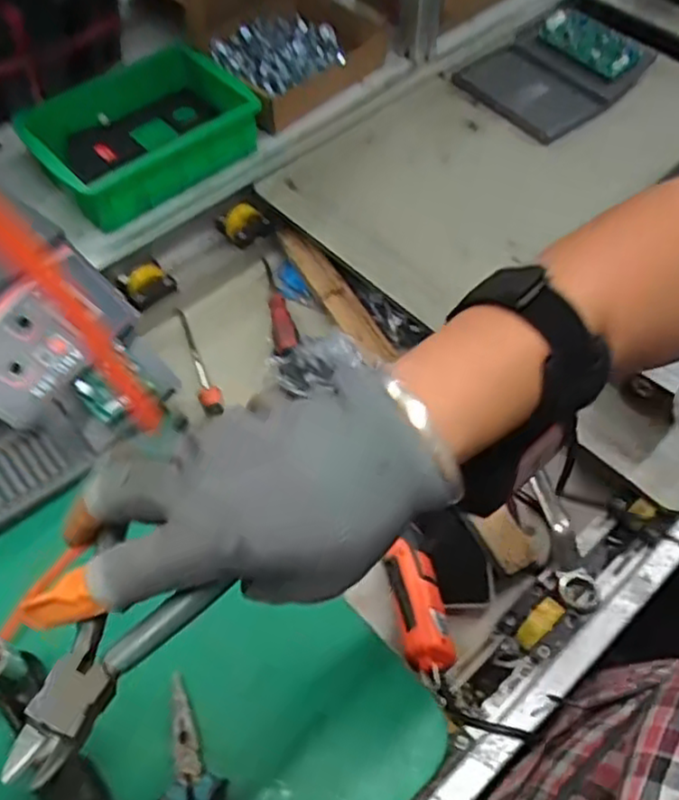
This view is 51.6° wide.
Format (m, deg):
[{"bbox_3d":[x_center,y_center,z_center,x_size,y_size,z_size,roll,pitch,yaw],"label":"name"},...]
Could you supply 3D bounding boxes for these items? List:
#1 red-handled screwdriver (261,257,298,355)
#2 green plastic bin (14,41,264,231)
[{"bbox_3d":[-0.074,-0.115,0.837,0.025,0.028,0.182,-11,42,-6],"label":"red-handled screwdriver"},{"bbox_3d":[-0.235,-0.323,0.850,0.255,0.085,0.168,-31,62,-18],"label":"green plastic bin"}]

